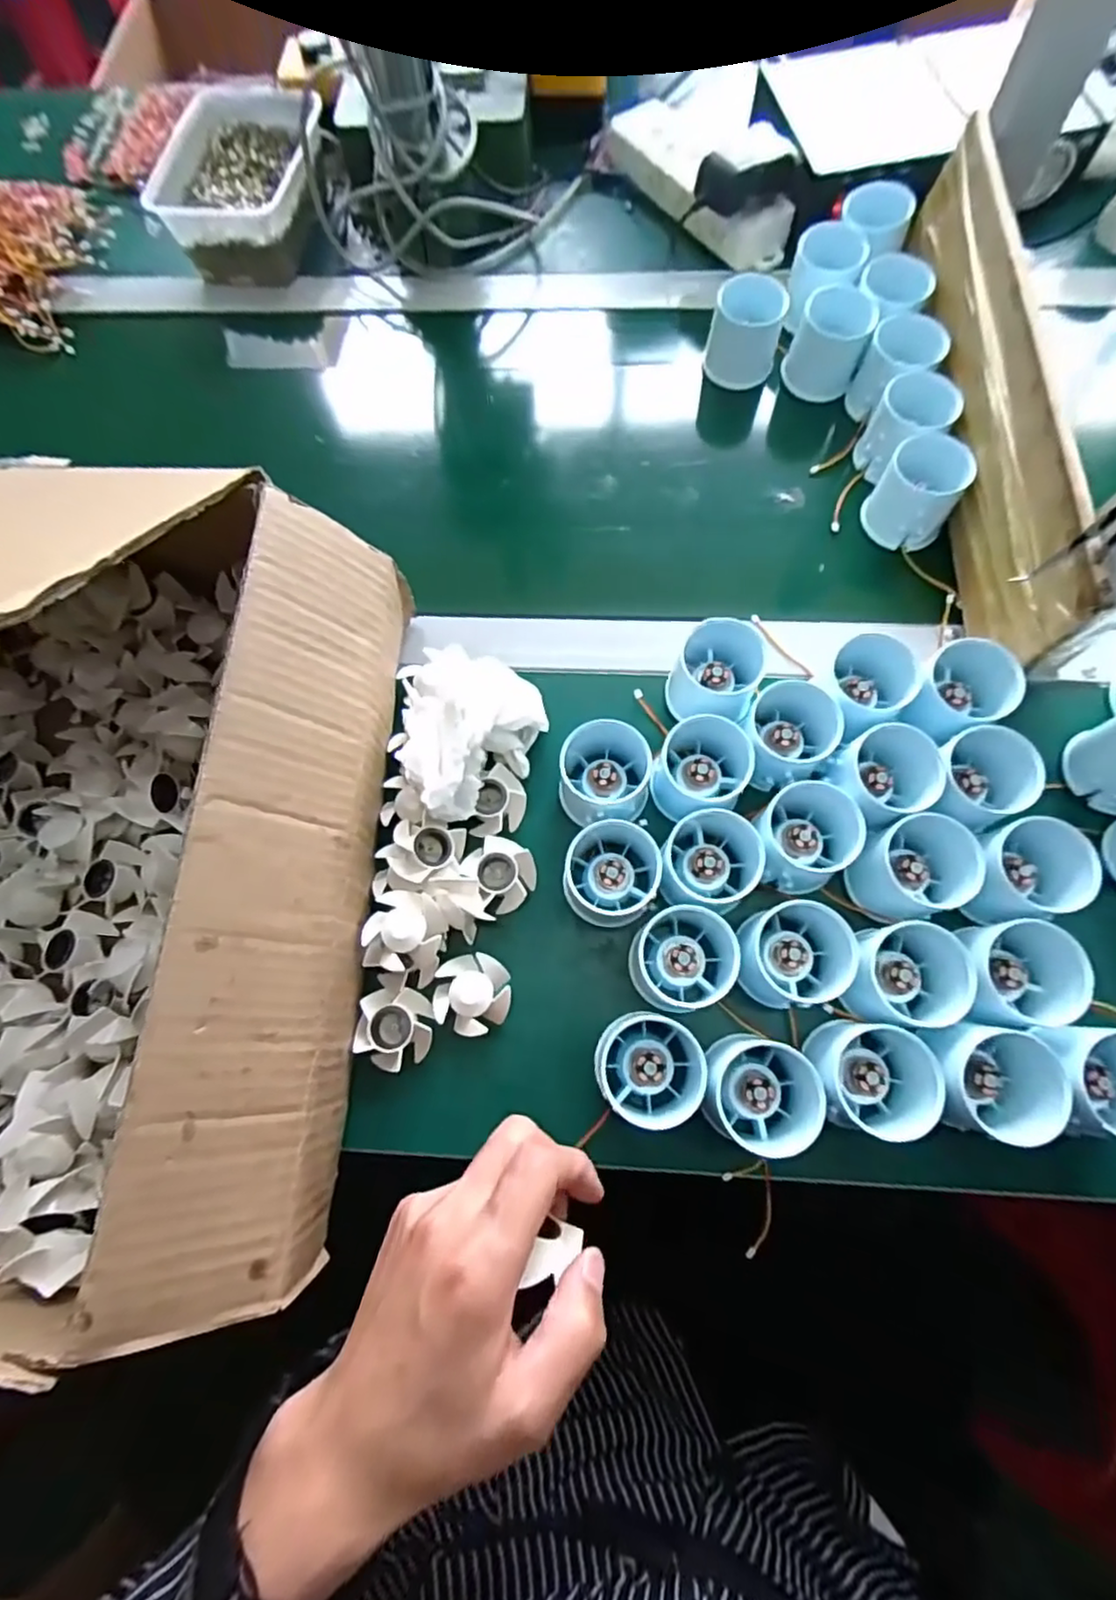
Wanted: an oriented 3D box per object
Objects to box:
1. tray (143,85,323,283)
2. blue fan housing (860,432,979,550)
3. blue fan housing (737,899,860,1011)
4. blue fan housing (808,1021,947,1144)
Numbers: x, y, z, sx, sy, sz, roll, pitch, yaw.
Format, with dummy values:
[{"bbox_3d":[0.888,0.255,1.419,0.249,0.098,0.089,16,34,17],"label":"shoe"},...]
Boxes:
[{"bbox_3d":[-0.275,-0.549,0.587,0.130,0.051,0.193,-5,71,1],"label":"tray"},{"bbox_3d":[0.245,-0.209,0.453,0.054,0.052,0.053,33,75,13],"label":"blue fan housing"},{"bbox_3d":[0.130,0.082,0.359,0.054,0.040,0.059,4,71,4],"label":"blue fan housing"},{"bbox_3d":[0.160,0.141,0.336,0.049,0.042,0.053,-1,71,2],"label":"blue fan housing"}]

